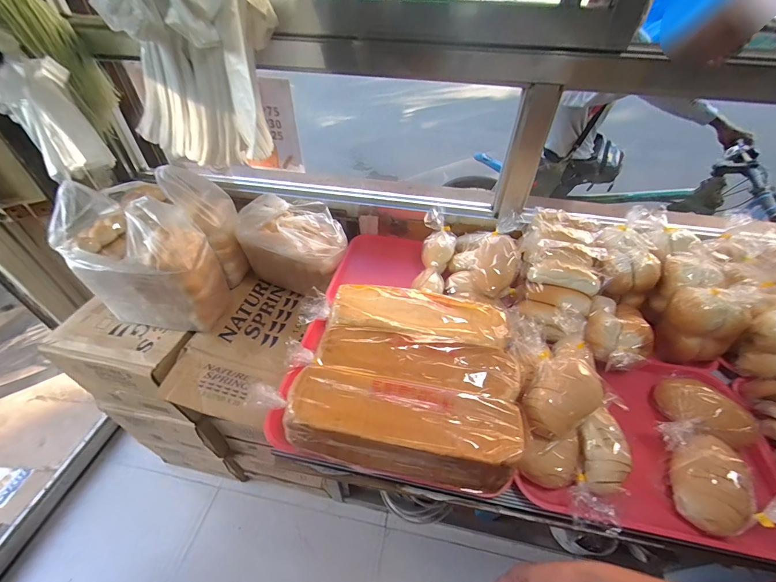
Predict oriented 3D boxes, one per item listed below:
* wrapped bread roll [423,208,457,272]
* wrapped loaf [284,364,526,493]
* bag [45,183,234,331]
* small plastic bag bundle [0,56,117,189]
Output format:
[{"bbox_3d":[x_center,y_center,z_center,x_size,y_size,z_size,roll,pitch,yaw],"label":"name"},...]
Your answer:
[{"bbox_3d":[0.128,-0.133,0.824,0.085,0.066,0.185,3,62,2],"label":"wrapped bread roll"},{"bbox_3d":[0.023,0.209,0.511,0.348,0.108,0.101,8,44,7],"label":"wrapped loaf"},{"bbox_3d":[-0.538,-0.059,0.749,0.260,0.281,0.161,3,44,1],"label":"bag"},{"bbox_3d":[-0.689,-0.344,0.691,0.127,0.211,0.124,29,50,26],"label":"small plastic bag bundle"}]

